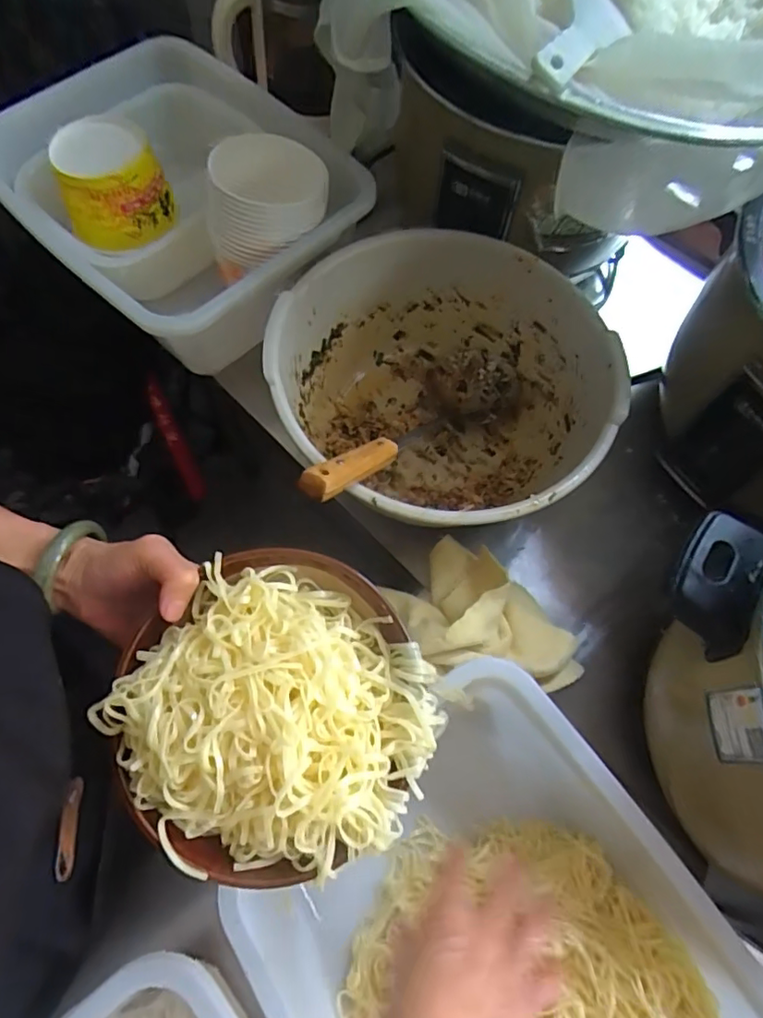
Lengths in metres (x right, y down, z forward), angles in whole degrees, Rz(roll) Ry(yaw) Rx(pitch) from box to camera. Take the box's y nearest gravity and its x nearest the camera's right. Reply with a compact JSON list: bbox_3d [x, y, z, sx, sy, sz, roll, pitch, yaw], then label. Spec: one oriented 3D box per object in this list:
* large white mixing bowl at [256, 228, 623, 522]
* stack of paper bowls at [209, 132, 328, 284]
[{"bbox_3d":[0.063,-0.113,0.570,0.296,0.153,0.304,1,66,-2],"label":"large white mixing bowl"},{"bbox_3d":[-0.117,-0.316,0.576,0.128,0.091,0.124,6,66,1],"label":"stack of paper bowls"}]

